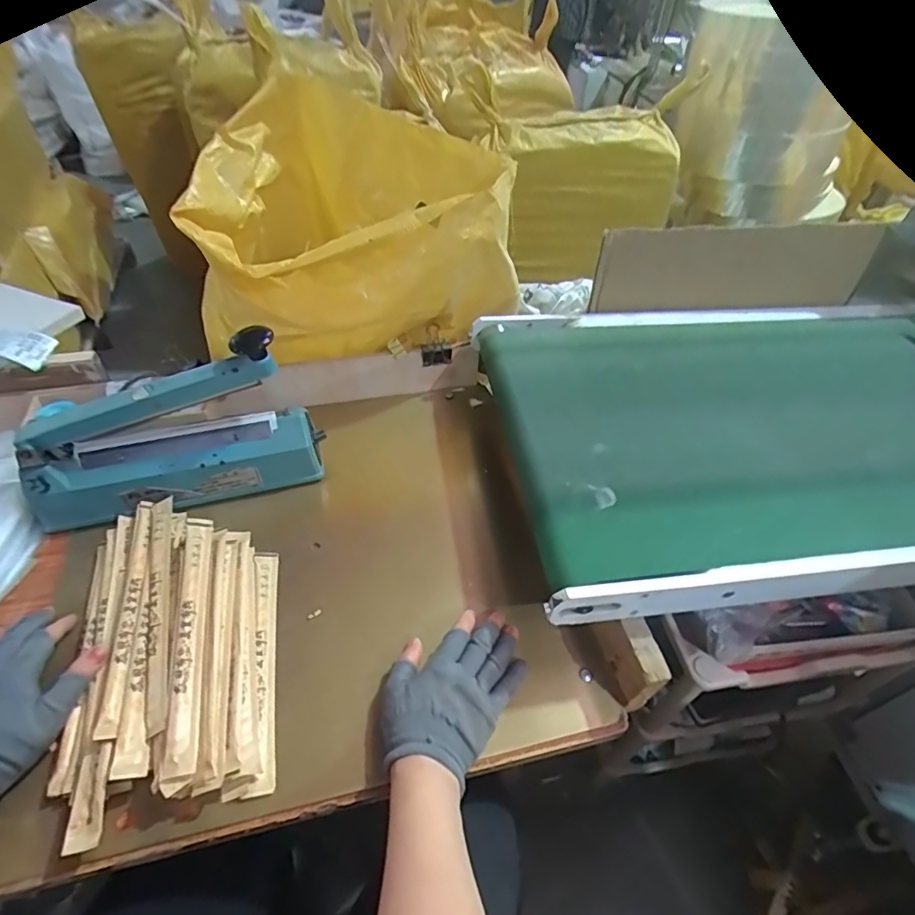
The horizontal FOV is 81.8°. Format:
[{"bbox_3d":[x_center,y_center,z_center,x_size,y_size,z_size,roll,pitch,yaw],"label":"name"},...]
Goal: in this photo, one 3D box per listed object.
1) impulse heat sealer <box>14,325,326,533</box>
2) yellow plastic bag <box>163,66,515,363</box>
[{"bbox_3d":[-0.321,-0.021,0.590,0.309,0.187,0.075,-15,49,-17],"label":"impulse heat sealer"},{"bbox_3d":[-0.125,-0.304,0.776,0.453,0.319,0.335,-8,48,-10],"label":"yellow plastic bag"}]

